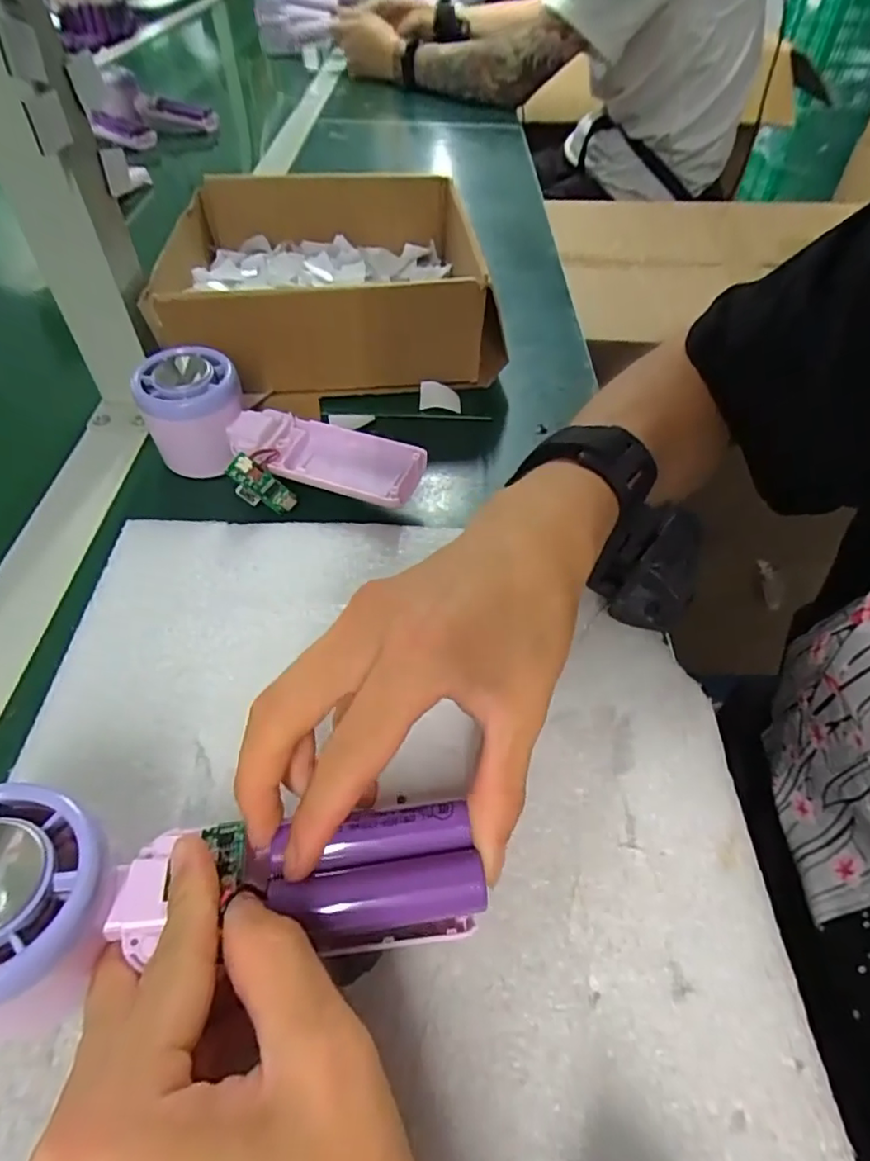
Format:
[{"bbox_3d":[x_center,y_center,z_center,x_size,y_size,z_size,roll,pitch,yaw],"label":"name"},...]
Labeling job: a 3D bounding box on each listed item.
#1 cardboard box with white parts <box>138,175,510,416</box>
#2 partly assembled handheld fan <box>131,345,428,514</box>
[{"bbox_3d":[-0.077,-0.221,0.443,0.220,0.072,0.215,-7,51,-5],"label":"cardboard box with white parts"},{"bbox_3d":[-0.090,-0.077,0.329,0.163,0.050,0.063,18,52,14],"label":"partly assembled handheld fan"}]

